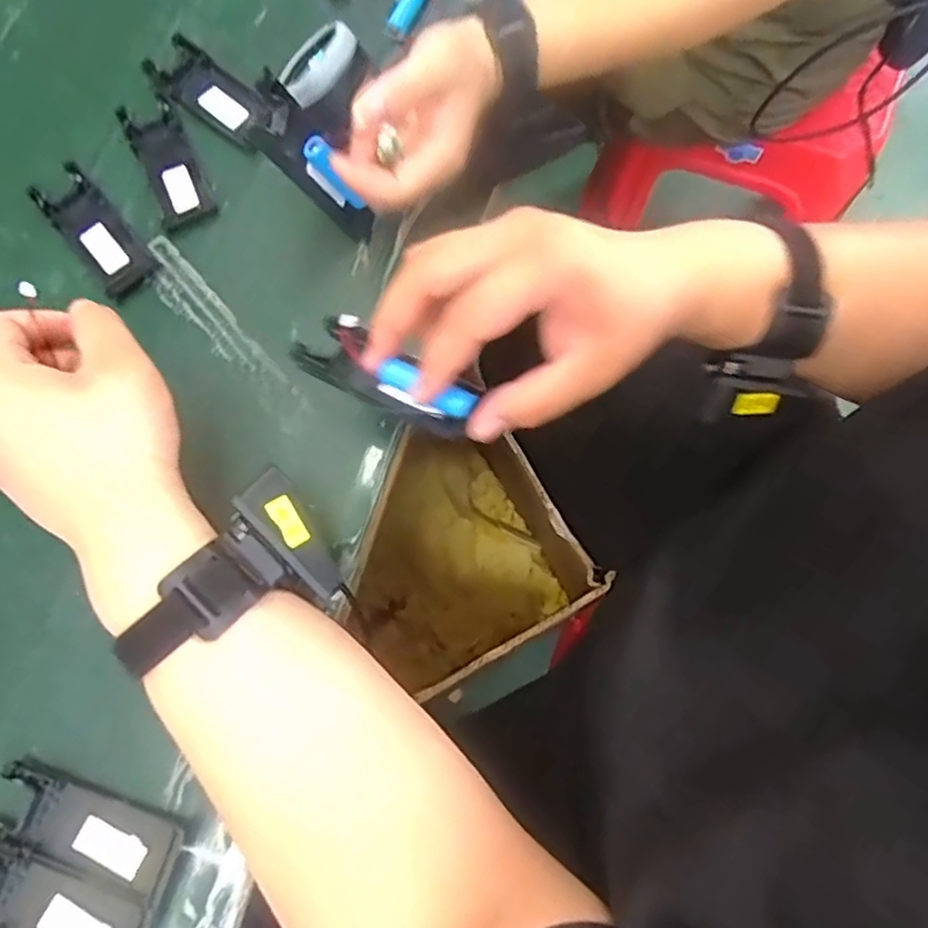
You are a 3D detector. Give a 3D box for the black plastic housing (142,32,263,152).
[{"bbox_3d":[-0.172,-0.254,0.451,0.095,0.013,0.039,38,80,10],"label":"black plastic housing"}]

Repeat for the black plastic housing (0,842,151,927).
[{"bbox_3d":[-0.204,0.222,0.324,0.097,0.013,0.041,19,77,7],"label":"black plastic housing"}]

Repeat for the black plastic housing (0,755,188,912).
[{"bbox_3d":[-0.191,0.187,0.333,0.099,0.014,0.042,19,77,7],"label":"black plastic housing"}]

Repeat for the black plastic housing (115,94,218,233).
[{"bbox_3d":[-0.200,-0.203,0.441,0.035,0.005,0.100,-25,76,-4],"label":"black plastic housing"}]

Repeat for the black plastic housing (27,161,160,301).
[{"bbox_3d":[-0.240,-0.152,0.429,0.036,0.008,0.101,-40,78,-8],"label":"black plastic housing"}]

